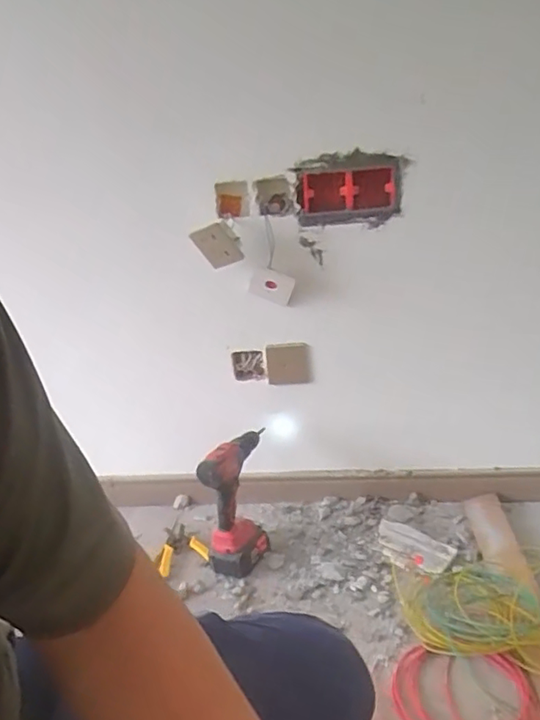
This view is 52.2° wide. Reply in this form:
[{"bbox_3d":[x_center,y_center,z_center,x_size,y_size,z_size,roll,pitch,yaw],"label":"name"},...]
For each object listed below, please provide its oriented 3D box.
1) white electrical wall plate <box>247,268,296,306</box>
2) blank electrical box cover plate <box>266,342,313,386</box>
[{"bbox_3d":[0.002,-0.155,1.157,0.091,0.075,0.013,23,44,11],"label":"white electrical wall plate"},{"bbox_3d":[0.041,0.009,1.222,0.101,0.093,0.025,-1,15,5],"label":"blank electrical box cover plate"}]

